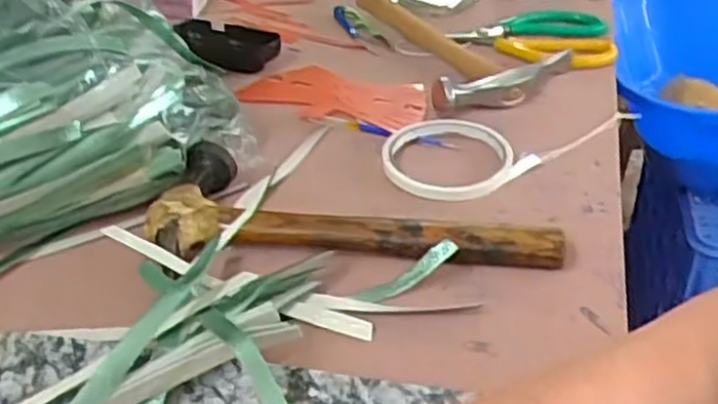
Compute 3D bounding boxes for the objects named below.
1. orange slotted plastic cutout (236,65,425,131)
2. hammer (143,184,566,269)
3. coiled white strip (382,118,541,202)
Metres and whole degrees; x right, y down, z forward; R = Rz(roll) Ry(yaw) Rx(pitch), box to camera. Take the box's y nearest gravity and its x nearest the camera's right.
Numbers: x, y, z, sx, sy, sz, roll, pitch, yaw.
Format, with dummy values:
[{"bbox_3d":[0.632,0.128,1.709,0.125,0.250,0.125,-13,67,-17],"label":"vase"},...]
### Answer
[{"bbox_3d":[-0.020,-0.090,0.620,0.152,0.005,0.087,12,35,21],"label":"orange slotted plastic cutout"},{"bbox_3d":[-0.004,0.017,0.436,0.233,0.023,0.042,1,33,4],"label":"hammer"},{"bbox_3d":[0.063,-0.031,0.520,0.097,0.015,0.083,-18,36,-24],"label":"coiled white strip"}]

